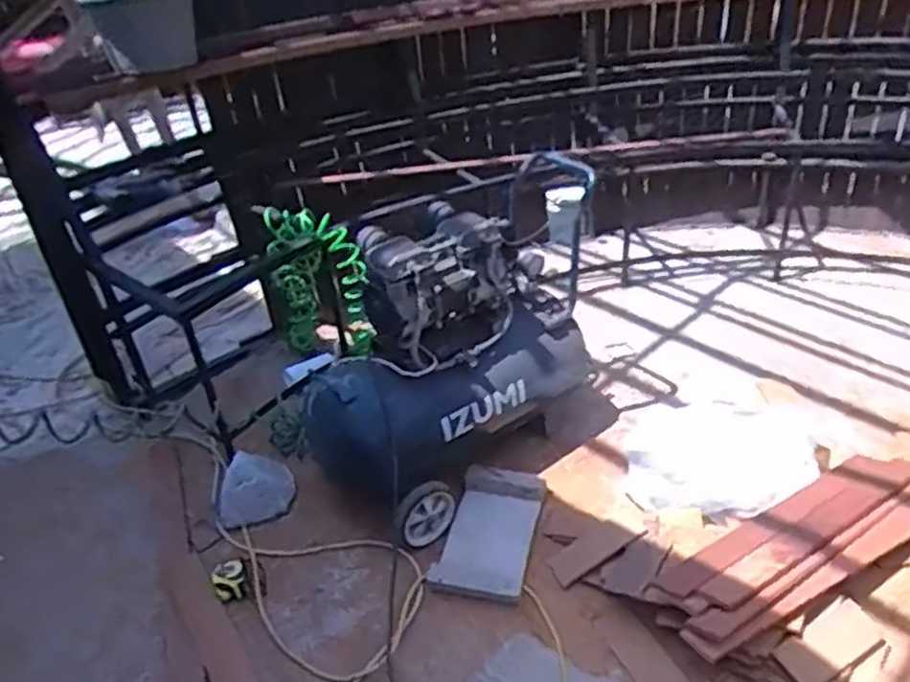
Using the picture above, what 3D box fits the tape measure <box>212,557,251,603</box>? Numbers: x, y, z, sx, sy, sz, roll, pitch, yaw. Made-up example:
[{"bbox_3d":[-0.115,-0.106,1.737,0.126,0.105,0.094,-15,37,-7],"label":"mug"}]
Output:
[{"bbox_3d":[-0.445,0.470,1.433,0.066,0.031,0.079,-19,36,-16],"label":"tape measure"}]

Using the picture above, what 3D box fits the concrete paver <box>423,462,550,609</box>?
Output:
[{"bbox_3d":[0.078,0.393,1.498,0.174,0.045,0.321,5,36,17],"label":"concrete paver"}]

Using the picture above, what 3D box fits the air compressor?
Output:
[{"bbox_3d":[0.017,-0.023,1.613,0.699,0.549,0.389,-30,40,-29],"label":"air compressor"}]

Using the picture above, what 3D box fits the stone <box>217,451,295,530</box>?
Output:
[{"bbox_3d":[-0.434,0.322,1.585,0.136,0.076,0.148,2,34,10],"label":"stone"}]

